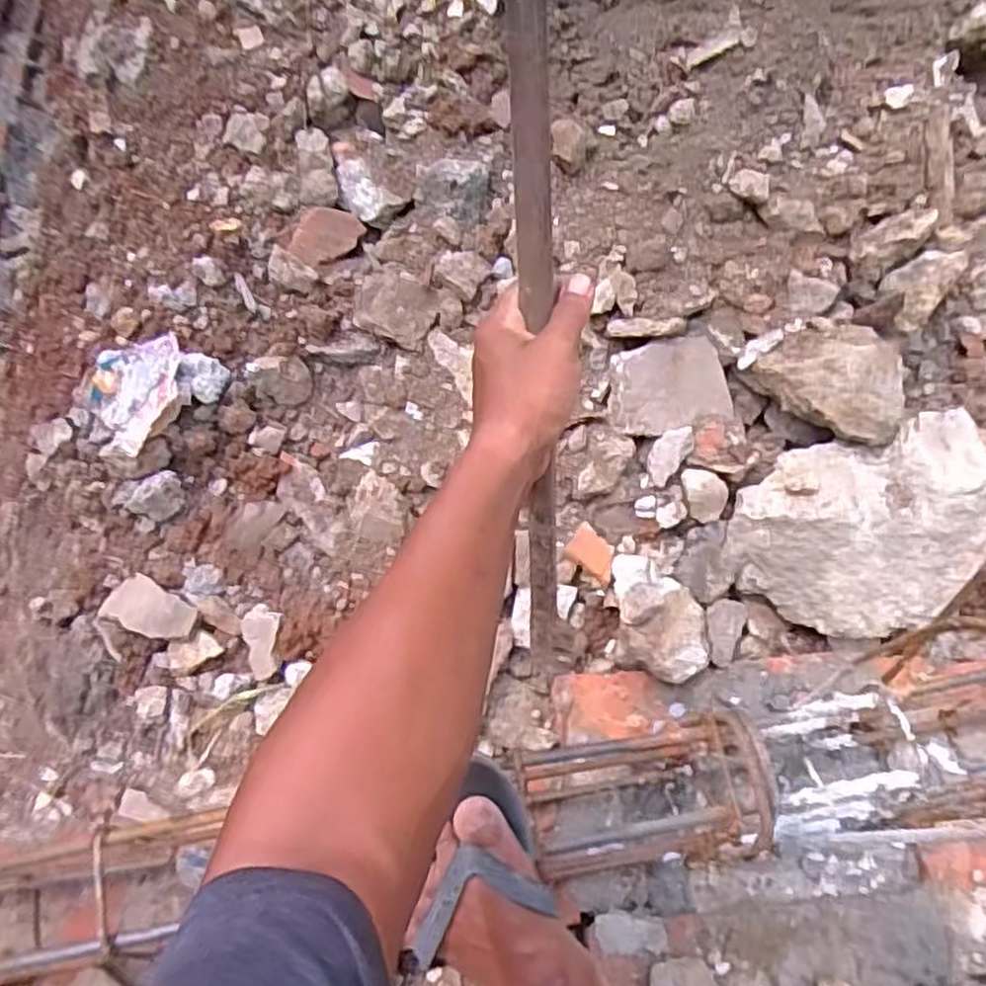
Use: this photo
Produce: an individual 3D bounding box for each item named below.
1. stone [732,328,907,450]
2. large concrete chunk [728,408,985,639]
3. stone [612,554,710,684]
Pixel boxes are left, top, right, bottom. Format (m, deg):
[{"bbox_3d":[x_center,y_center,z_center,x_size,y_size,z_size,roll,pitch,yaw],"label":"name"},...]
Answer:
[{"bbox_3d":[0.368,-0.126,0.808,0.115,0.060,0.163,-35,63,-19],"label":"stone"},{"bbox_3d":[0.394,0.040,0.824,0.261,0.130,0.202,-15,93,12],"label":"large concrete chunk"},{"bbox_3d":[0.181,0.137,0.816,0.089,0.060,0.138,-5,58,-1],"label":"stone"}]

